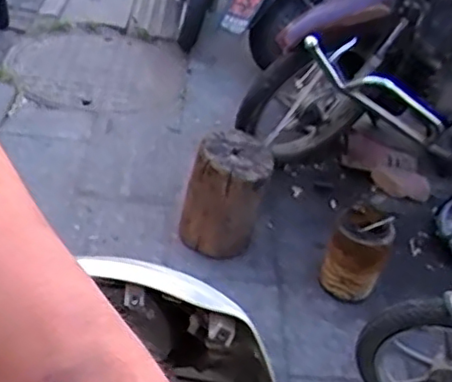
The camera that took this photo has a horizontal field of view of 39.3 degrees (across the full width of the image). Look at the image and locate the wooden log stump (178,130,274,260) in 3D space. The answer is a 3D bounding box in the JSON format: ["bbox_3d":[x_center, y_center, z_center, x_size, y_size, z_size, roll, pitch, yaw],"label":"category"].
[{"bbox_3d":[-0.006,0.031,1.720,0.222,0.328,0.185,7,38,-1],"label":"wooden log stump"}]

